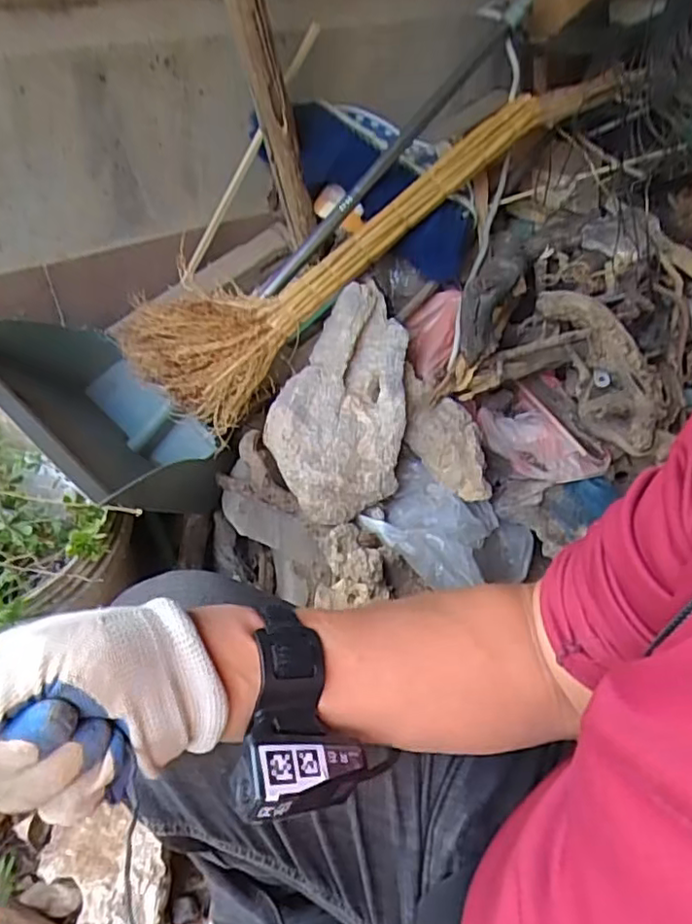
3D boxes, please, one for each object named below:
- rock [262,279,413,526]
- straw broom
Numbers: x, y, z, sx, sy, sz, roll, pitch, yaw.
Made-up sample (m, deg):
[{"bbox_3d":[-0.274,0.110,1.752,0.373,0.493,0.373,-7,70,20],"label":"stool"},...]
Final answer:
[{"bbox_3d":[-0.009,-0.065,0.716,0.143,0.060,0.266,3,74,3],"label":"rock"},{"bbox_3d":[0.042,-0.286,0.767,0.658,0.074,0.216,-35,52,-2],"label":"straw broom"}]

